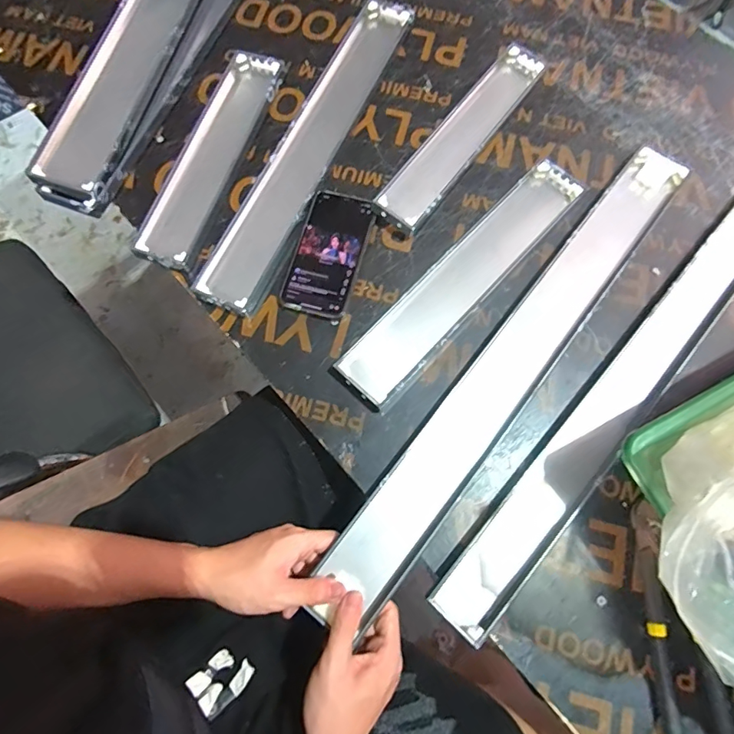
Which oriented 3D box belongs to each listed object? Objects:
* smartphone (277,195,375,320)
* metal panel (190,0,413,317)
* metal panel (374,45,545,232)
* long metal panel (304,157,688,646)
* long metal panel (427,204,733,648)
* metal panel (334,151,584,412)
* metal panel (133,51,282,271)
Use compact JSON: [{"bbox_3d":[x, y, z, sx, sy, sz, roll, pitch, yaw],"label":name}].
[{"bbox_3d":[-0.045,-0.132,0.538,0.074,0.016,0.150,17,72,5],"label":"smartphone"},{"bbox_3d":[-0.068,-0.289,0.586,0.085,0.013,0.495,23,73,7],"label":"metal panel"},{"bbox_3d":[0.122,-0.296,0.589,0.062,0.024,0.316,35,75,11],"label":"metal panel"},{"bbox_3d":[0.171,-0.014,0.500,0.069,0.026,0.628,38,74,12],"label":"long metal panel"},{"bbox_3d":[0.296,0.002,0.495,0.064,0.011,0.647,40,76,12],"label":"long metal panel"},{"bbox_3d":[0.114,-0.103,0.542,0.071,0.027,0.372,42,76,13],"label":"metal panel"},{"bbox_3d":[-0.195,-0.267,0.575,0.080,0.016,0.317,19,72,6],"label":"metal panel"}]

